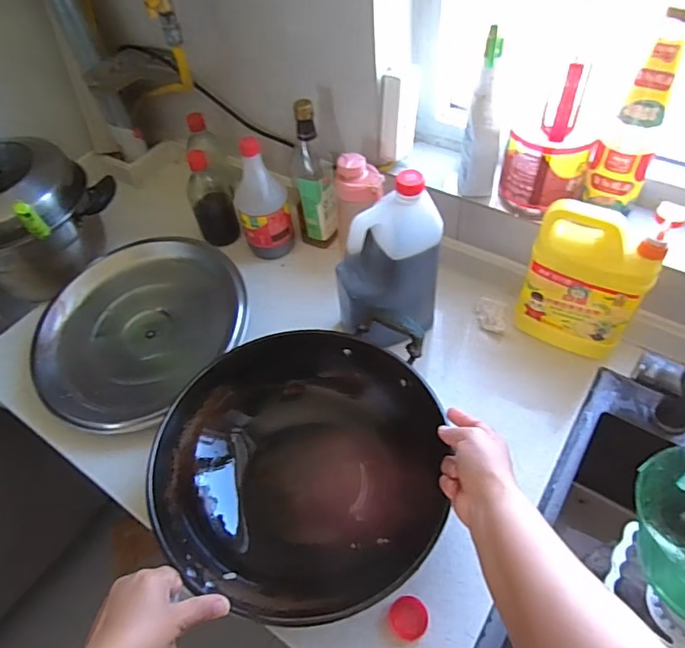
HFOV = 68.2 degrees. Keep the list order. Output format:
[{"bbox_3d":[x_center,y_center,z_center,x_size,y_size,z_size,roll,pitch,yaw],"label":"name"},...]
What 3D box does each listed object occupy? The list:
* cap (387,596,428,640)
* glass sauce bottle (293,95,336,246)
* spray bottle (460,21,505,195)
[{"bbox_3d":[0.071,0.315,0.542,0.041,0.013,0.038,-3,52,3],"label":"cap"},{"bbox_3d":[-0.050,-0.245,0.841,0.066,0.256,0.077,-14,53,-5],"label":"glass sauce bottle"},{"bbox_3d":[0.194,-0.273,0.688,0.051,0.209,0.052,8,54,12],"label":"spray bottle"}]

